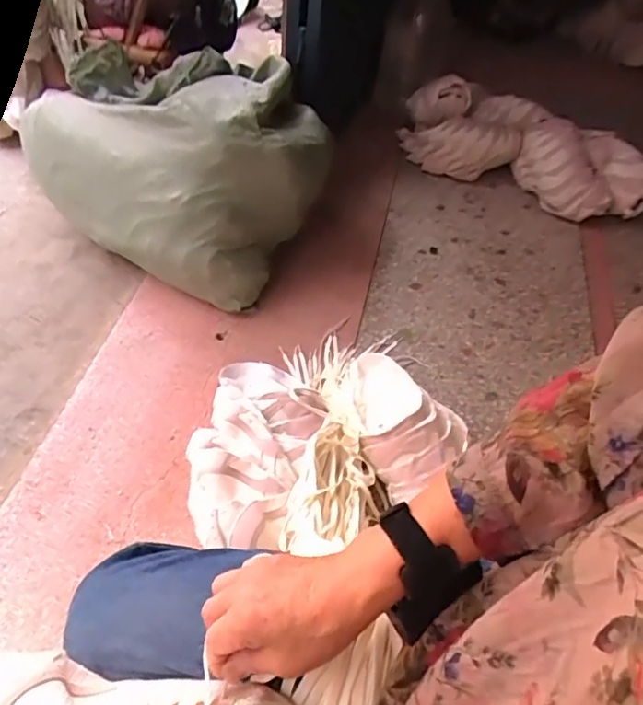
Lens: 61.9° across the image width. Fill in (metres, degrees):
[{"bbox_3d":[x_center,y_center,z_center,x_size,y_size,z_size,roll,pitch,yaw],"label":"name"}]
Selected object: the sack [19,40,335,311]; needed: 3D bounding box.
[{"bbox_3d":[-0.329,-0.427,1.180,0.597,0.325,0.422,27,53,15],"label":"sack"}]

